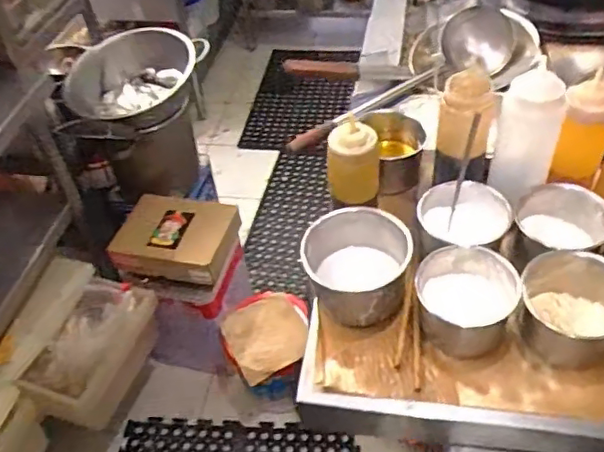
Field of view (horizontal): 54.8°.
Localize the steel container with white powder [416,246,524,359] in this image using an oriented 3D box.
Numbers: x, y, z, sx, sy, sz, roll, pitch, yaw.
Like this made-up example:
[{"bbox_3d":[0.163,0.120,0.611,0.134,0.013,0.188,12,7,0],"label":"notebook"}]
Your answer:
[{"bbox_3d":[0.203,0.093,0.731,0.120,0.088,0.110,12,49,17],"label":"steel container with white powder"}]

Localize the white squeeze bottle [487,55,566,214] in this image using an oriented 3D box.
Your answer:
[{"bbox_3d":[0.298,-0.118,0.779,0.078,0.179,0.065,22,52,24],"label":"white squeeze bottle"}]

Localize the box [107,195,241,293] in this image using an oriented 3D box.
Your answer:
[{"bbox_3d":[-0.304,0.029,1.451,0.279,0.088,0.207,8,48,13],"label":"box"}]

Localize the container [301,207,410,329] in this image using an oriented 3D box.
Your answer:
[{"bbox_3d":[0.072,0.056,0.781,0.141,0.094,0.132,-3,46,3],"label":"container"}]

